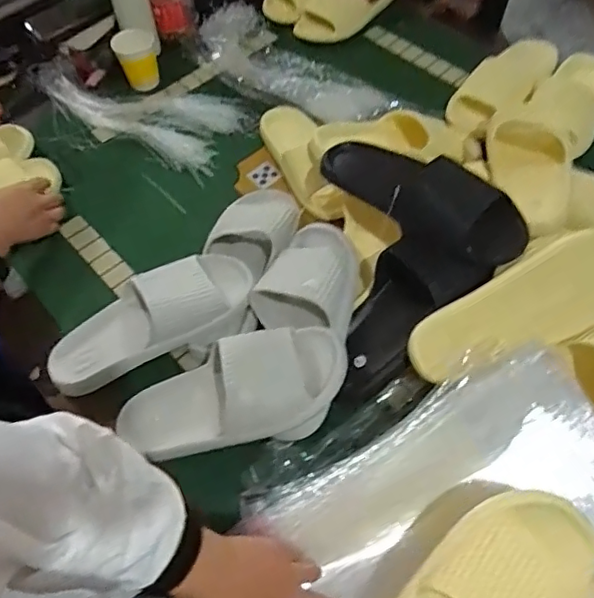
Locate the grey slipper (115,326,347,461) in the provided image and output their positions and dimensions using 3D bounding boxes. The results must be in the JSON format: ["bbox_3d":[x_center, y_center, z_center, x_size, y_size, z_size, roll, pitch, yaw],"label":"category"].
[{"bbox_3d":[-0.081,0.110,0.634,0.267,0.072,0.109,-22,59,14],"label":"grey slipper"}]

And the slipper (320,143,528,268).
[{"bbox_3d":[0.145,-0.133,0.682,0.107,0.074,0.270,-40,52,-19],"label":"slipper"}]

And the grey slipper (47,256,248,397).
[{"bbox_3d":[-0.187,0.017,0.702,0.270,0.062,0.109,-25,62,-12],"label":"grey slipper"}]

